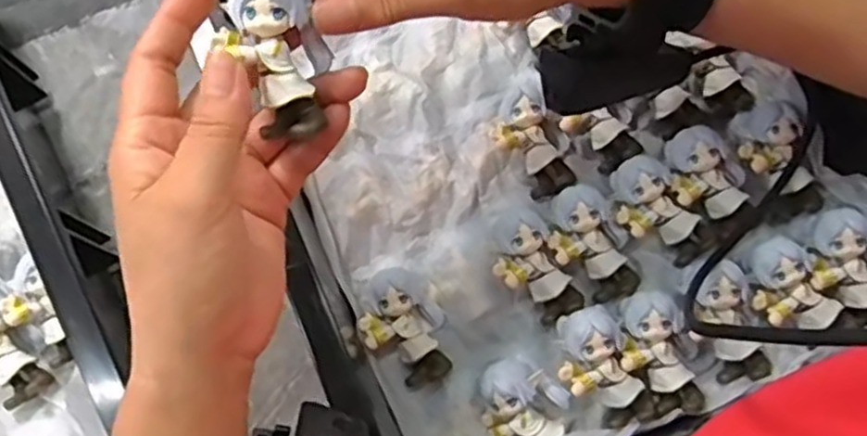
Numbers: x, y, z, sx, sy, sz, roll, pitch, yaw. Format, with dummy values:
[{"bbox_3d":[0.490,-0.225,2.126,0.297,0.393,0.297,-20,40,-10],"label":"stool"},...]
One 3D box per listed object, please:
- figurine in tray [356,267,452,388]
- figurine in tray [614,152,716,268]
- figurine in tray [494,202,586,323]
[{"bbox_3d":[-0.014,0.057,0.375,0.042,0.025,0.058,-28,75,-4],"label":"figurine in tray"},{"bbox_3d":[0.118,-0.003,0.380,0.034,0.020,0.060,-43,77,-8],"label":"figurine in tray"},{"bbox_3d":[0.053,0.024,0.378,0.036,0.019,0.061,-42,77,-7],"label":"figurine in tray"}]

